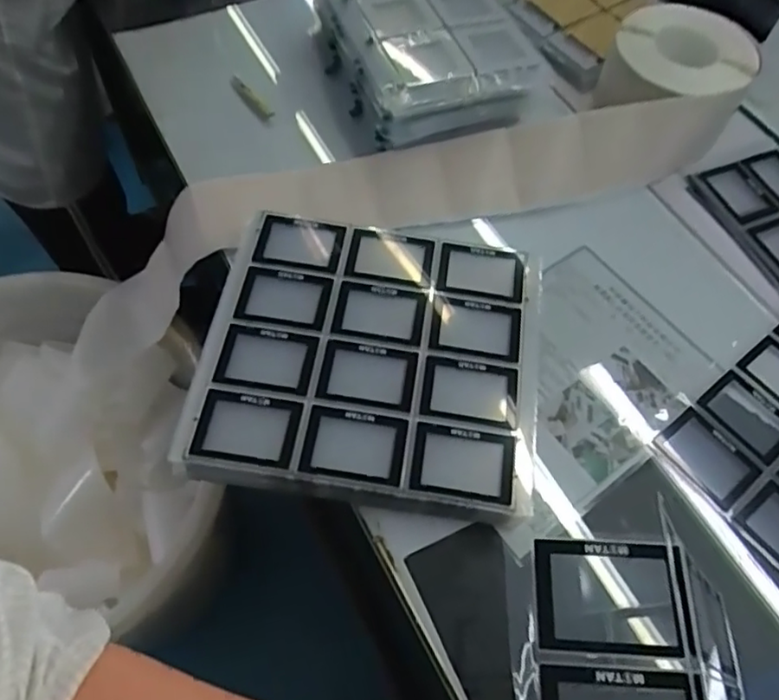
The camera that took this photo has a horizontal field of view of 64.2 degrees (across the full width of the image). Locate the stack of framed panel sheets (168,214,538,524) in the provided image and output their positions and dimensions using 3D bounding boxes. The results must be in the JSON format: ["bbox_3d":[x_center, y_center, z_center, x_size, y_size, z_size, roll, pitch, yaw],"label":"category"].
[{"bbox_3d":[-0.016,0.008,0.603,0.305,0.053,0.278,10,60,2],"label":"stack of framed panel sheets"}]

